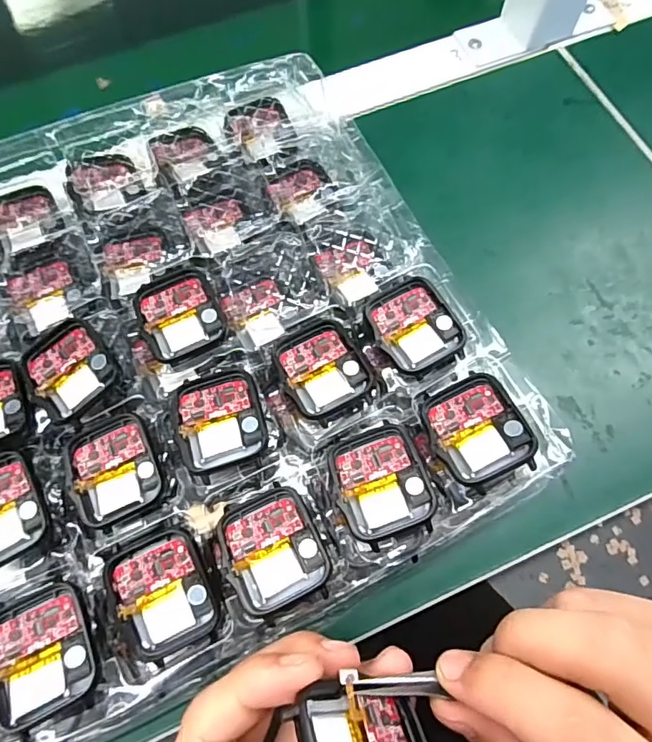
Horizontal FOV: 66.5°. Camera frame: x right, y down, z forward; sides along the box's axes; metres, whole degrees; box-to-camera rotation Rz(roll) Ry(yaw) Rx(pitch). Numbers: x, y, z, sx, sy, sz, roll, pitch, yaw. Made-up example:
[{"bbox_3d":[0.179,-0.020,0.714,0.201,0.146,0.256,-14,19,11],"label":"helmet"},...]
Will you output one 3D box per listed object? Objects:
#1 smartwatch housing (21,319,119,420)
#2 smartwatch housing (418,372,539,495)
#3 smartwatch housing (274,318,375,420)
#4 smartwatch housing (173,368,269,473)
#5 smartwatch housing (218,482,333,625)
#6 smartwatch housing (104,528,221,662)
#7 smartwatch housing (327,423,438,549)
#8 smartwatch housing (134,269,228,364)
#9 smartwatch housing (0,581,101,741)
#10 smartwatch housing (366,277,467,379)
[{"bbox_3d":[-0.118,-0.001,0.230,0.035,0.011,0.041,-37,75,-12],"label":"smartwatch housing"},{"bbox_3d":[0.065,0.025,0.213,0.038,0.011,0.046,-22,65,8],"label":"smartwatch housing"},{"bbox_3d":[-0.002,-0.002,0.229,0.036,0.007,0.046,-25,72,-8],"label":"smartwatch housing"},{"bbox_3d":[-0.047,0.020,0.220,0.037,0.010,0.043,-16,71,-6],"label":"smartwatch housing"},{"bbox_3d":[-0.022,0.071,0.200,0.037,0.010,0.045,-26,73,-9],"label":"smartwatch housing"},{"bbox_3d":[-0.064,0.088,0.196,0.036,0.007,0.044,-21,72,-7],"label":"smartwatch housing"},{"bbox_3d":[0.022,0.045,0.205,0.036,0.006,0.045,-19,72,-7],"label":"smartwatch housing"},{"bbox_3d":[-0.070,-0.027,0.243,0.037,0.010,0.044,-23,72,-8],"label":"smartwatch housing"},{"bbox_3d":[-0.107,0.106,0.186,0.037,0.013,0.045,-26,73,-9],"label":"smartwatch housing"},{"bbox_3d":[0.041,-0.022,0.235,0.036,0.007,0.045,-28,73,-9],"label":"smartwatch housing"}]

